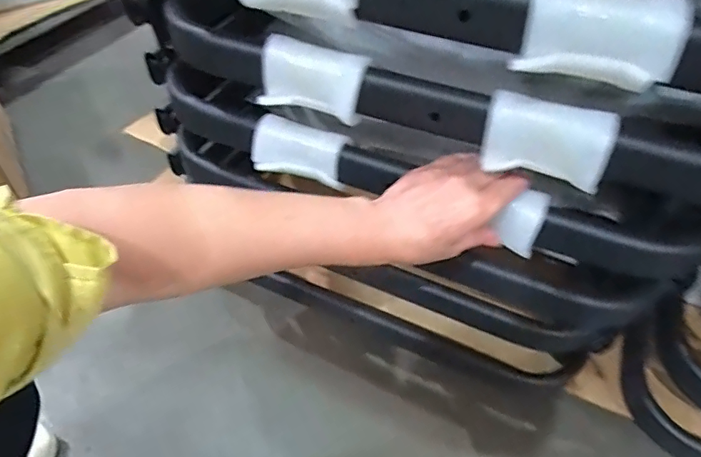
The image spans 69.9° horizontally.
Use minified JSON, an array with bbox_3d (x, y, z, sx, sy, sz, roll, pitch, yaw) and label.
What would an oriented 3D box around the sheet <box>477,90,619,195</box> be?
[{"bbox_3d":[0.135,-0.060,0.349,0.082,0.052,0.012,16,29,15],"label":"sheet"}]

